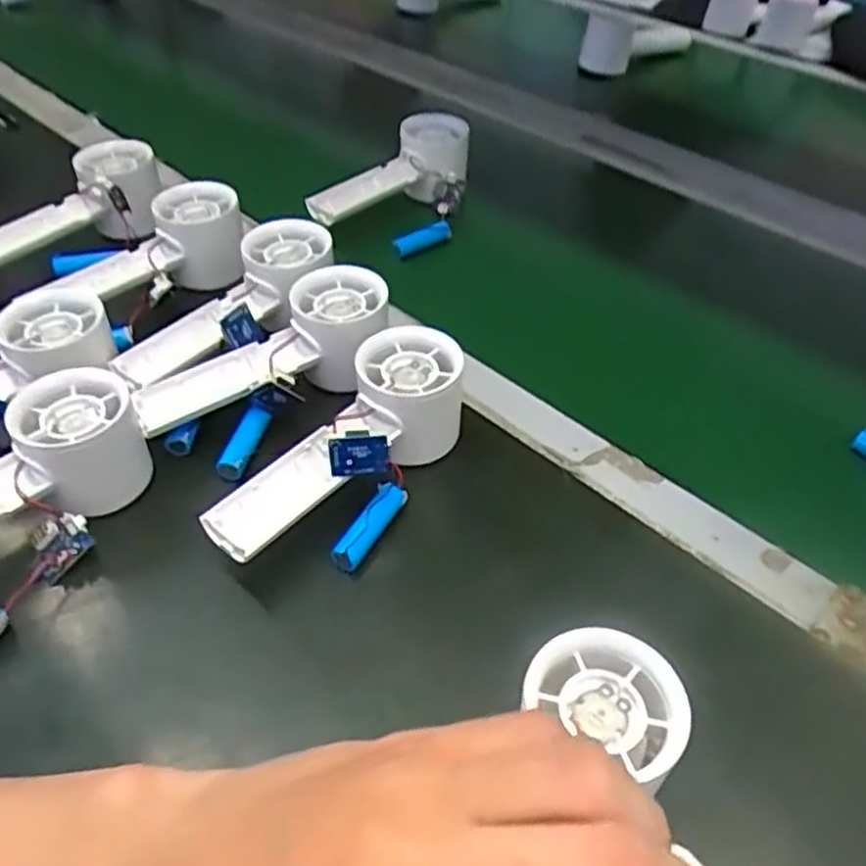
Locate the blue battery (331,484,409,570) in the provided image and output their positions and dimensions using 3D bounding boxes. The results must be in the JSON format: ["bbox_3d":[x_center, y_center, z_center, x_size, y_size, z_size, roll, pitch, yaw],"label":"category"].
[{"bbox_3d":[-0.031,0.046,0.375,0.013,0.014,0.057,21,48,20],"label":"blue battery"}]

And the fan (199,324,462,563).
[{"bbox_3d":[-0.044,0.008,0.388,0.055,0.050,0.160,29,52,26],"label":"fan"}]

